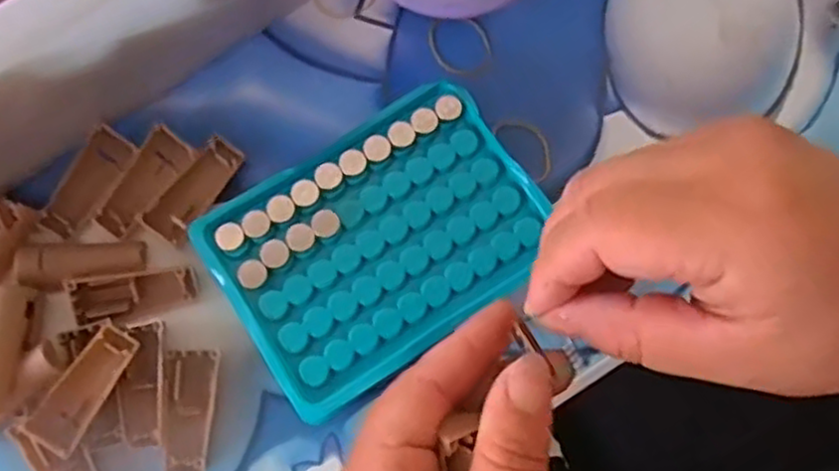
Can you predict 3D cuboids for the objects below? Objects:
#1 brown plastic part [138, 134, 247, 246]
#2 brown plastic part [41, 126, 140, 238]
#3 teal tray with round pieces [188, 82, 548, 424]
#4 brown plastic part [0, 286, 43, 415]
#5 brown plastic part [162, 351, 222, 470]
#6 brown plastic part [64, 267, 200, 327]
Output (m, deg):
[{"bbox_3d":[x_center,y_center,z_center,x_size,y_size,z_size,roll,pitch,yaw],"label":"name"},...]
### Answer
[{"bbox_3d":[-0.098,-0.020,0.316,0.018,0.009,0.049,32,79,5],"label":"brown plastic part"},{"bbox_3d":[-0.142,-0.023,0.311,0.019,0.005,0.048,29,79,5],"label":"brown plastic part"},{"bbox_3d":[-0.016,0.002,0.305,0.129,0.018,0.095,-35,81,-8],"label":"teal tray with round pieces"},{"bbox_3d":[-0.163,0.044,0.283,0.018,0.010,0.050,-1,66,-2],"label":"brown plastic part"},{"bbox_3d":[-0.092,0.071,0.291,0.020,0.006,0.048,1,78,-1],"label":"brown plastic part"},{"bbox_3d":[-0.118,0.024,0.301,0.050,0.008,0.018,-12,78,-4],"label":"brown plastic part"}]

